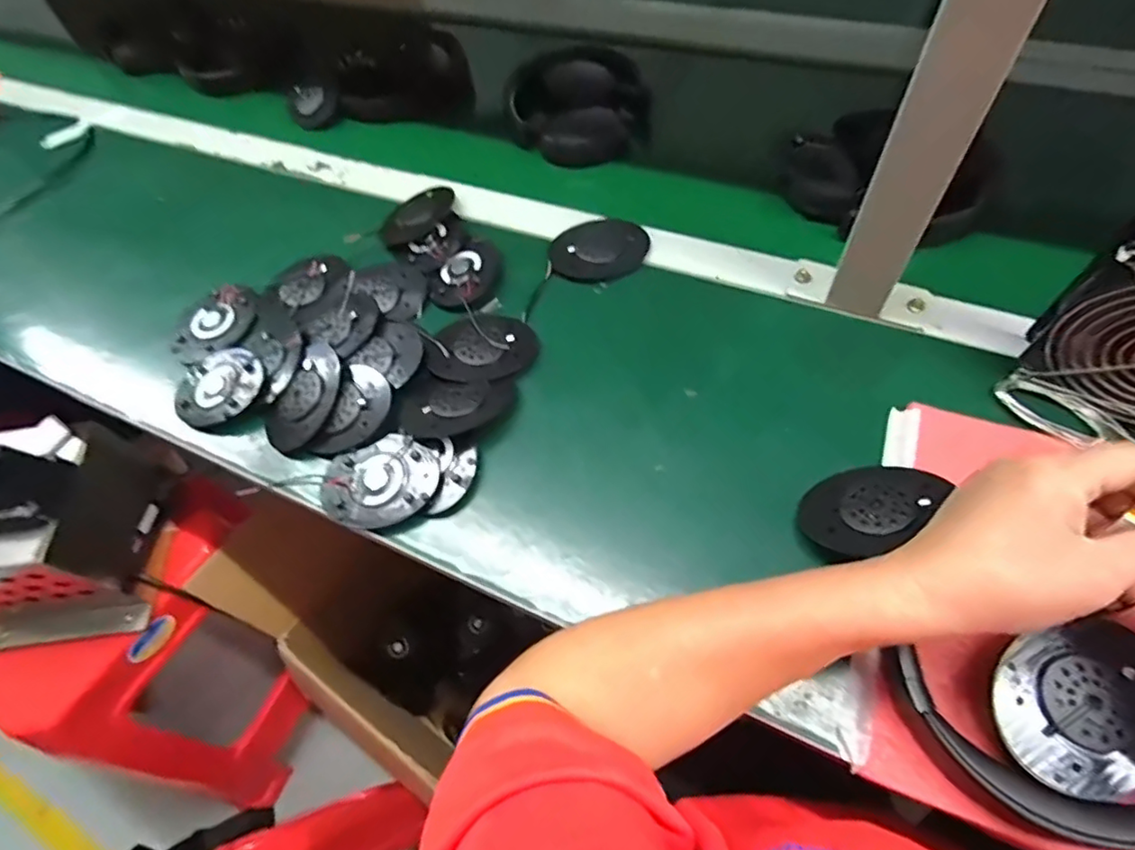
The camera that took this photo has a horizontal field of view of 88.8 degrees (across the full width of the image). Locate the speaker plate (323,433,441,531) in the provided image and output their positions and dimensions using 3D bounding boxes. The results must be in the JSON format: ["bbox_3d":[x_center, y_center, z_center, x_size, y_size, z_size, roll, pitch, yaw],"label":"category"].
[{"bbox_3d":[-0.131,0.040,0.406,0.081,0.016,0.060,-19,57,-8],"label":"speaker plate"}]

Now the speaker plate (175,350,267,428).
[{"bbox_3d":[-0.281,-0.031,0.466,0.080,0.018,0.073,-3,59,5],"label":"speaker plate"}]

